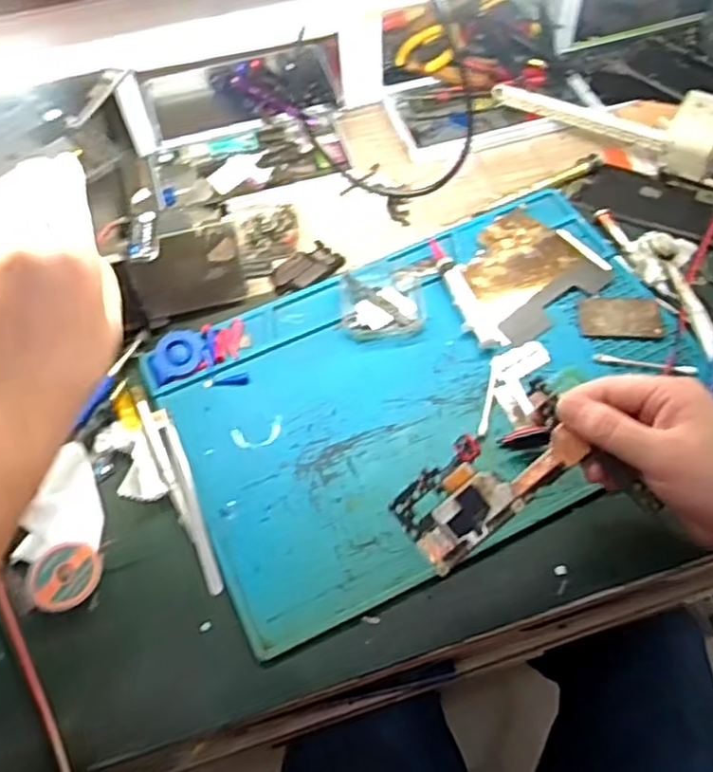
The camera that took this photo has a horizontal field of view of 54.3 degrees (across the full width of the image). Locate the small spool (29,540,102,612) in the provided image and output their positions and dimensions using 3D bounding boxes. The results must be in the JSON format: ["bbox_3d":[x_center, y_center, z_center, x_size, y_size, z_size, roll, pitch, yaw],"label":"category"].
[{"bbox_3d":[-0.184,0.119,0.441,0.041,0.010,0.043,-1,59,2],"label":"small spool"}]

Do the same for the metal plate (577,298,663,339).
[{"bbox_3d":[0.203,-0.052,0.534,0.060,0.006,0.035,2,67,10],"label":"metal plate"}]

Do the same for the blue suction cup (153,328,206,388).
[{"bbox_3d":[-0.135,-0.024,0.523,0.040,0.008,0.039,-21,60,-10],"label":"blue suction cup"}]

